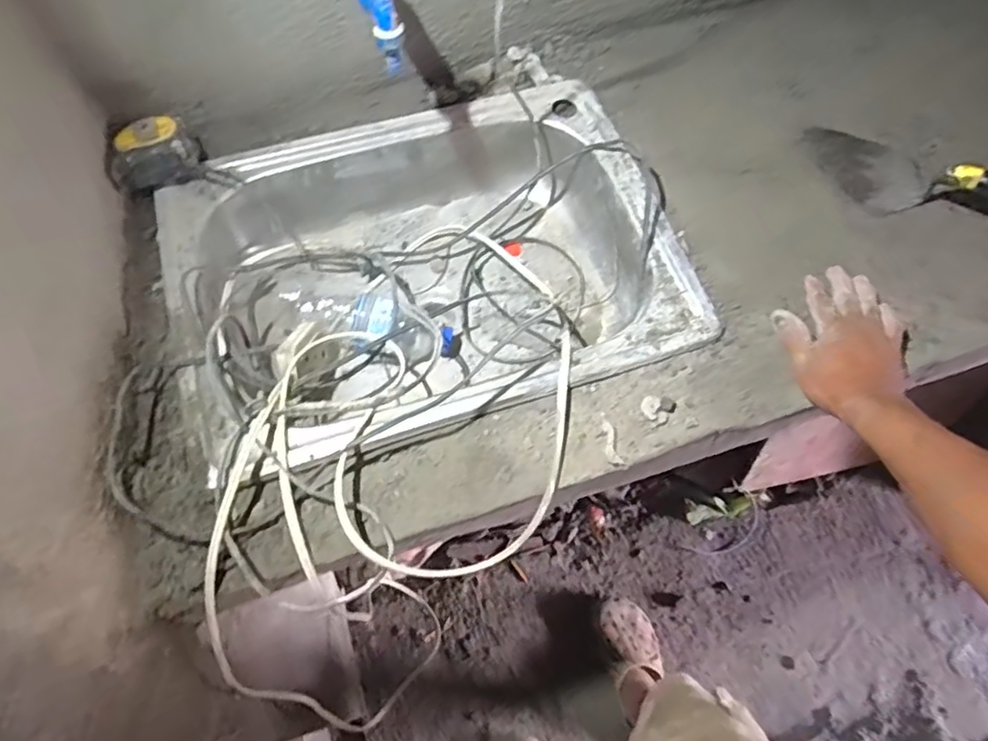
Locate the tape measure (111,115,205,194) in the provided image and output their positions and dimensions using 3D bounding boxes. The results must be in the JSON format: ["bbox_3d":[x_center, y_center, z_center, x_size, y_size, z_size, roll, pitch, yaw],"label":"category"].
[{"bbox_3d":[-0.360,-0.233,0.659,0.084,0.047,0.075,-18,66,-9],"label":"tape measure"}]

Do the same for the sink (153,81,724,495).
[{"bbox_3d":[-0.064,-0.095,0.695,0.512,0.136,0.388,-20,67,-10],"label":"sink"}]

